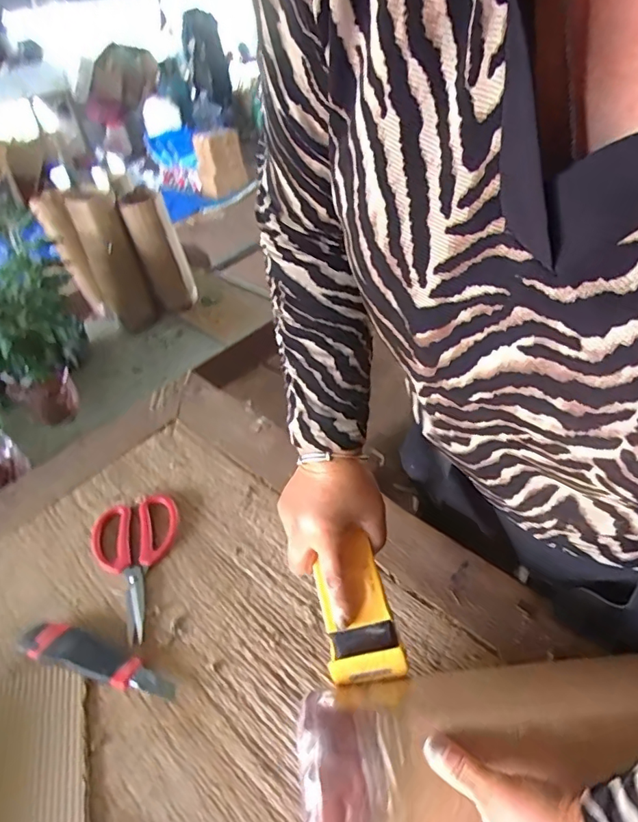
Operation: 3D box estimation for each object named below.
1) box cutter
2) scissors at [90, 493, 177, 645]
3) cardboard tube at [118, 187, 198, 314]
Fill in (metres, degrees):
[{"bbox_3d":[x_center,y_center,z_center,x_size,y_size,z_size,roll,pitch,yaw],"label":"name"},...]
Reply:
[{"bbox_3d":[-0.234,0.264,0.526,0.182,0.022,0.042,13,46,18],"label":"box cutter"},{"bbox_3d":[-0.233,0.186,0.615,0.103,0.019,0.187,-6,43,-2],"label":"scissors"},{"bbox_3d":[-0.416,-0.403,1.347,0.129,0.335,0.116,-17,42,-11],"label":"cardboard tube"}]

